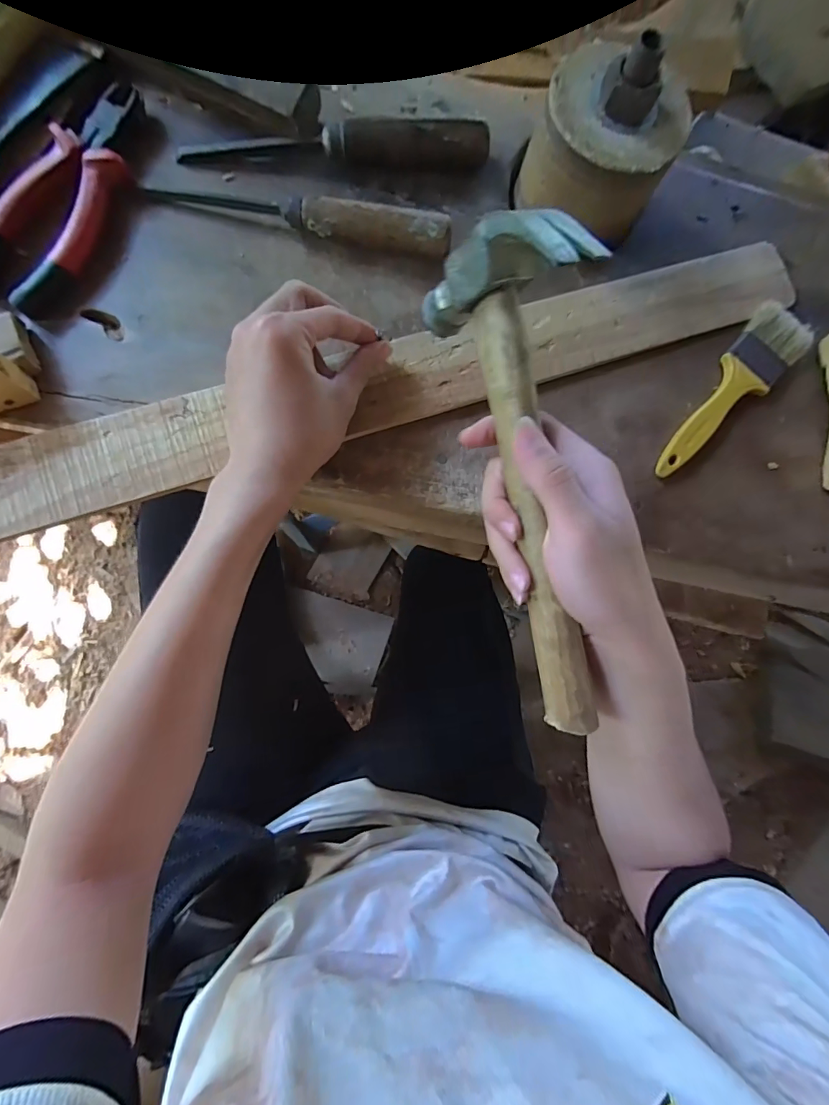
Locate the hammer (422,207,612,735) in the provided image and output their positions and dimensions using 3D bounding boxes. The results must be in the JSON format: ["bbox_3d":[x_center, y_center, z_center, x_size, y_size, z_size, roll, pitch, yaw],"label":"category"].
[{"bbox_3d":[0.062,-0.023,0.245,0.041,0.107,0.275,-15,100,-8],"label":"hammer"}]

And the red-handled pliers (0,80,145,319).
[{"bbox_3d":[-0.246,-0.258,0.325,0.056,0.020,0.184,24,81,-3],"label":"red-handled pliers"}]

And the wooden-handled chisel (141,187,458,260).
[{"bbox_3d":[-0.084,-0.252,0.332,0.222,0.035,0.021,12,82,-5],"label":"wooden-handled chisel"}]

